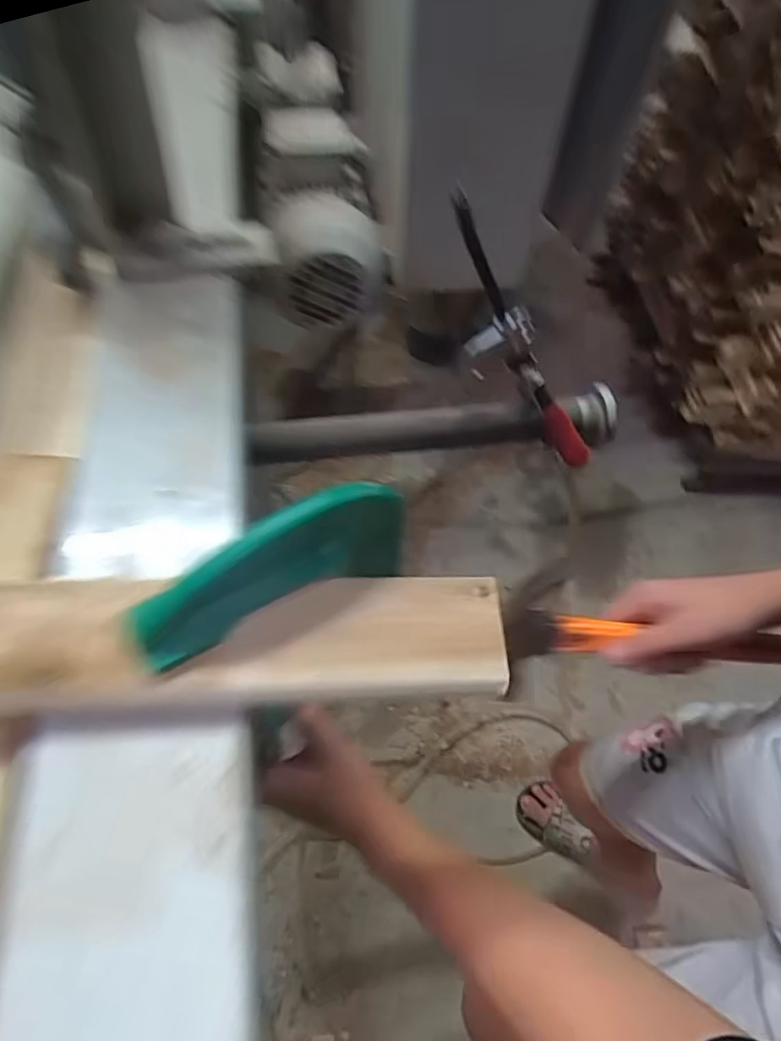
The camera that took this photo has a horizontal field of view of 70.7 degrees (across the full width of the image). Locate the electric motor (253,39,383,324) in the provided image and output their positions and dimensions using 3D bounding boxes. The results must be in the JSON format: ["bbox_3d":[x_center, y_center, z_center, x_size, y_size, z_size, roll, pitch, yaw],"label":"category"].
[{"bbox_3d":[-0.088,-0.419,0.652,0.114,0.117,0.363,-5,70,-8],"label":"electric motor"}]

